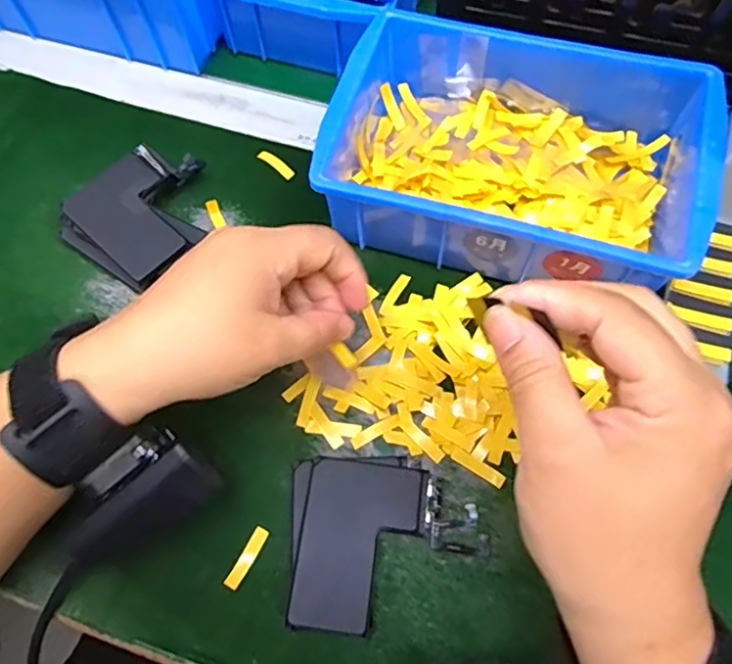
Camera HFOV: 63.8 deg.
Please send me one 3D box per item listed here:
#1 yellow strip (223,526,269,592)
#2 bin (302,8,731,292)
[{"bbox_3d":[-0.057,0.109,0.283,0.007,0.004,0.030,30,70,6],"label":"yellow strip"},{"bbox_3d":[0.083,-0.097,0.337,0.196,0.068,0.133,18,66,9],"label":"bin"}]

